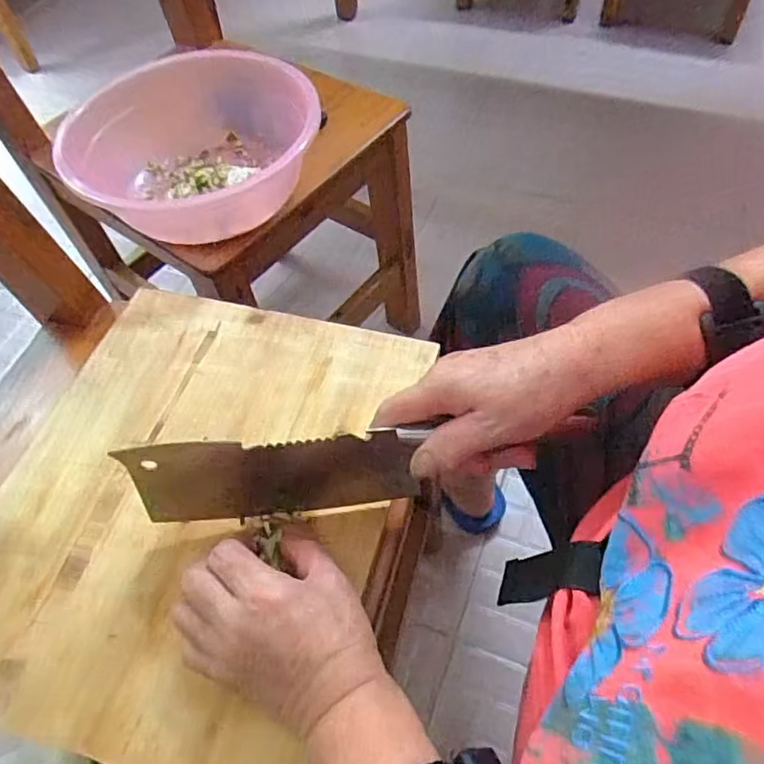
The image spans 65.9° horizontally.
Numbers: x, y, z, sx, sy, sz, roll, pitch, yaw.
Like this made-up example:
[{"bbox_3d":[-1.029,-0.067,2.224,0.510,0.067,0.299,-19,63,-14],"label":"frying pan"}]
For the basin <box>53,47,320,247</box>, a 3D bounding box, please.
[{"bbox_3d":[-0.196,-0.251,0.648,0.237,0.108,0.265,-33,60,-16],"label":"basin"}]

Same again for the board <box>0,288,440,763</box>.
[{"bbox_3d":[-0.147,0.081,0.450,0.293,0.019,0.351,10,58,11],"label":"board"}]

